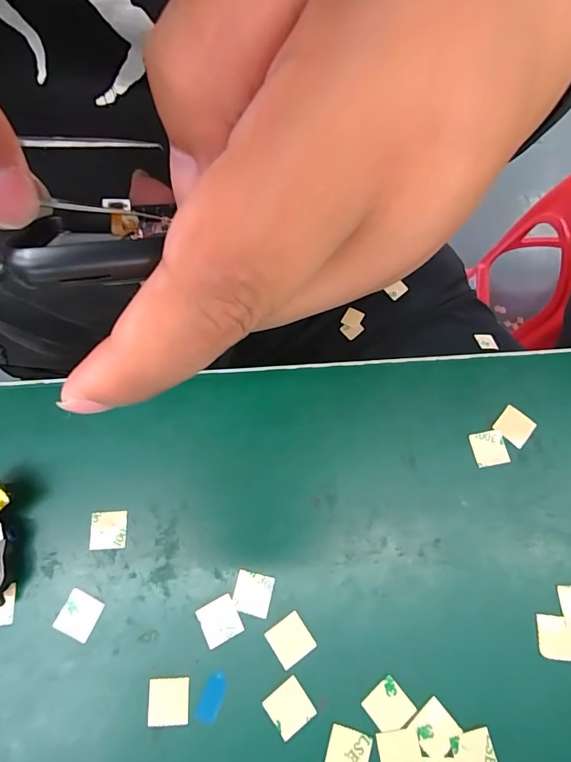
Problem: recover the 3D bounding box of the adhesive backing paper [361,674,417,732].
[{"bbox_3d":[0.039,0.125,0.157,0.015,0.004,0.015,-39,76,-9],"label":"adhesive backing paper"}]

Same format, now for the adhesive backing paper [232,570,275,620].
[{"bbox_3d":[-0.014,0.087,0.168,0.015,0.004,0.016,12,73,4],"label":"adhesive backing paper"}]

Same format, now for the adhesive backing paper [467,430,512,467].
[{"bbox_3d":[0.093,0.031,0.187,0.015,0.004,0.016,-10,72,-3],"label":"adhesive backing paper"}]

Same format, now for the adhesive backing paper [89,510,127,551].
[{"bbox_3d":[-0.077,0.065,0.178,0.015,0.004,0.015,-3,74,-4],"label":"adhesive backing paper"}]

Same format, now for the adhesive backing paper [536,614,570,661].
[{"bbox_3d":[0.109,0.102,0.163,0.014,0.004,0.015,7,72,3],"label":"adhesive backing paper"}]

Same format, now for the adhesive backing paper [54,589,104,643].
[{"bbox_3d":[-0.084,0.096,0.168,0.015,0.004,0.016,23,72,7],"label":"adhesive backing paper"}]

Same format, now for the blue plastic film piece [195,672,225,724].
[{"bbox_3d":[-0.028,0.122,0.158,0.008,0.004,0.017,17,72,8],"label":"blue plastic film piece"}]

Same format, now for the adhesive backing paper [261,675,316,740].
[{"bbox_3d":[0.001,0.125,0.157,0.015,0.004,0.016,-34,75,-11],"label":"adhesive backing paper"}]

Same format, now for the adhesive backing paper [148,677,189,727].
[{"bbox_3d":[-0.045,0.123,0.158,0.015,0.004,0.015,-3,71,0],"label":"adhesive backing paper"}]

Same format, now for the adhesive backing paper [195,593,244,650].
[{"bbox_3d":[-0.027,0.098,0.167,0.015,0.004,0.015,-27,73,-6],"label":"adhesive backing paper"}]

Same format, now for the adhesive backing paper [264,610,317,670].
[{"bbox_3d":[0.002,0.104,0.164,0.015,0.004,0.015,-34,76,-8],"label":"adhesive backing paper"}]

